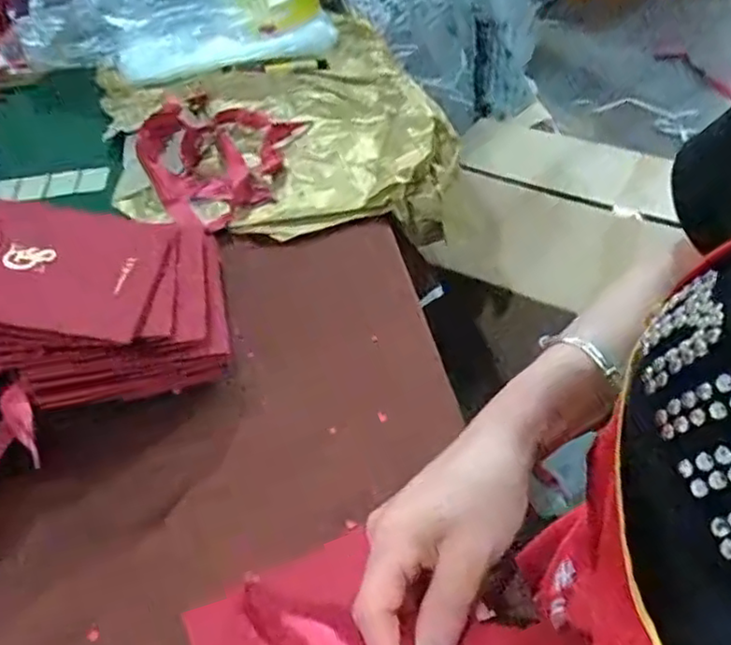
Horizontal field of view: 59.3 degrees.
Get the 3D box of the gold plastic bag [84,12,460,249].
[{"bbox_3d":[-0.096,-0.198,0.692,0.332,0.068,0.351,-18,51,-9],"label":"gold plastic bag"}]

